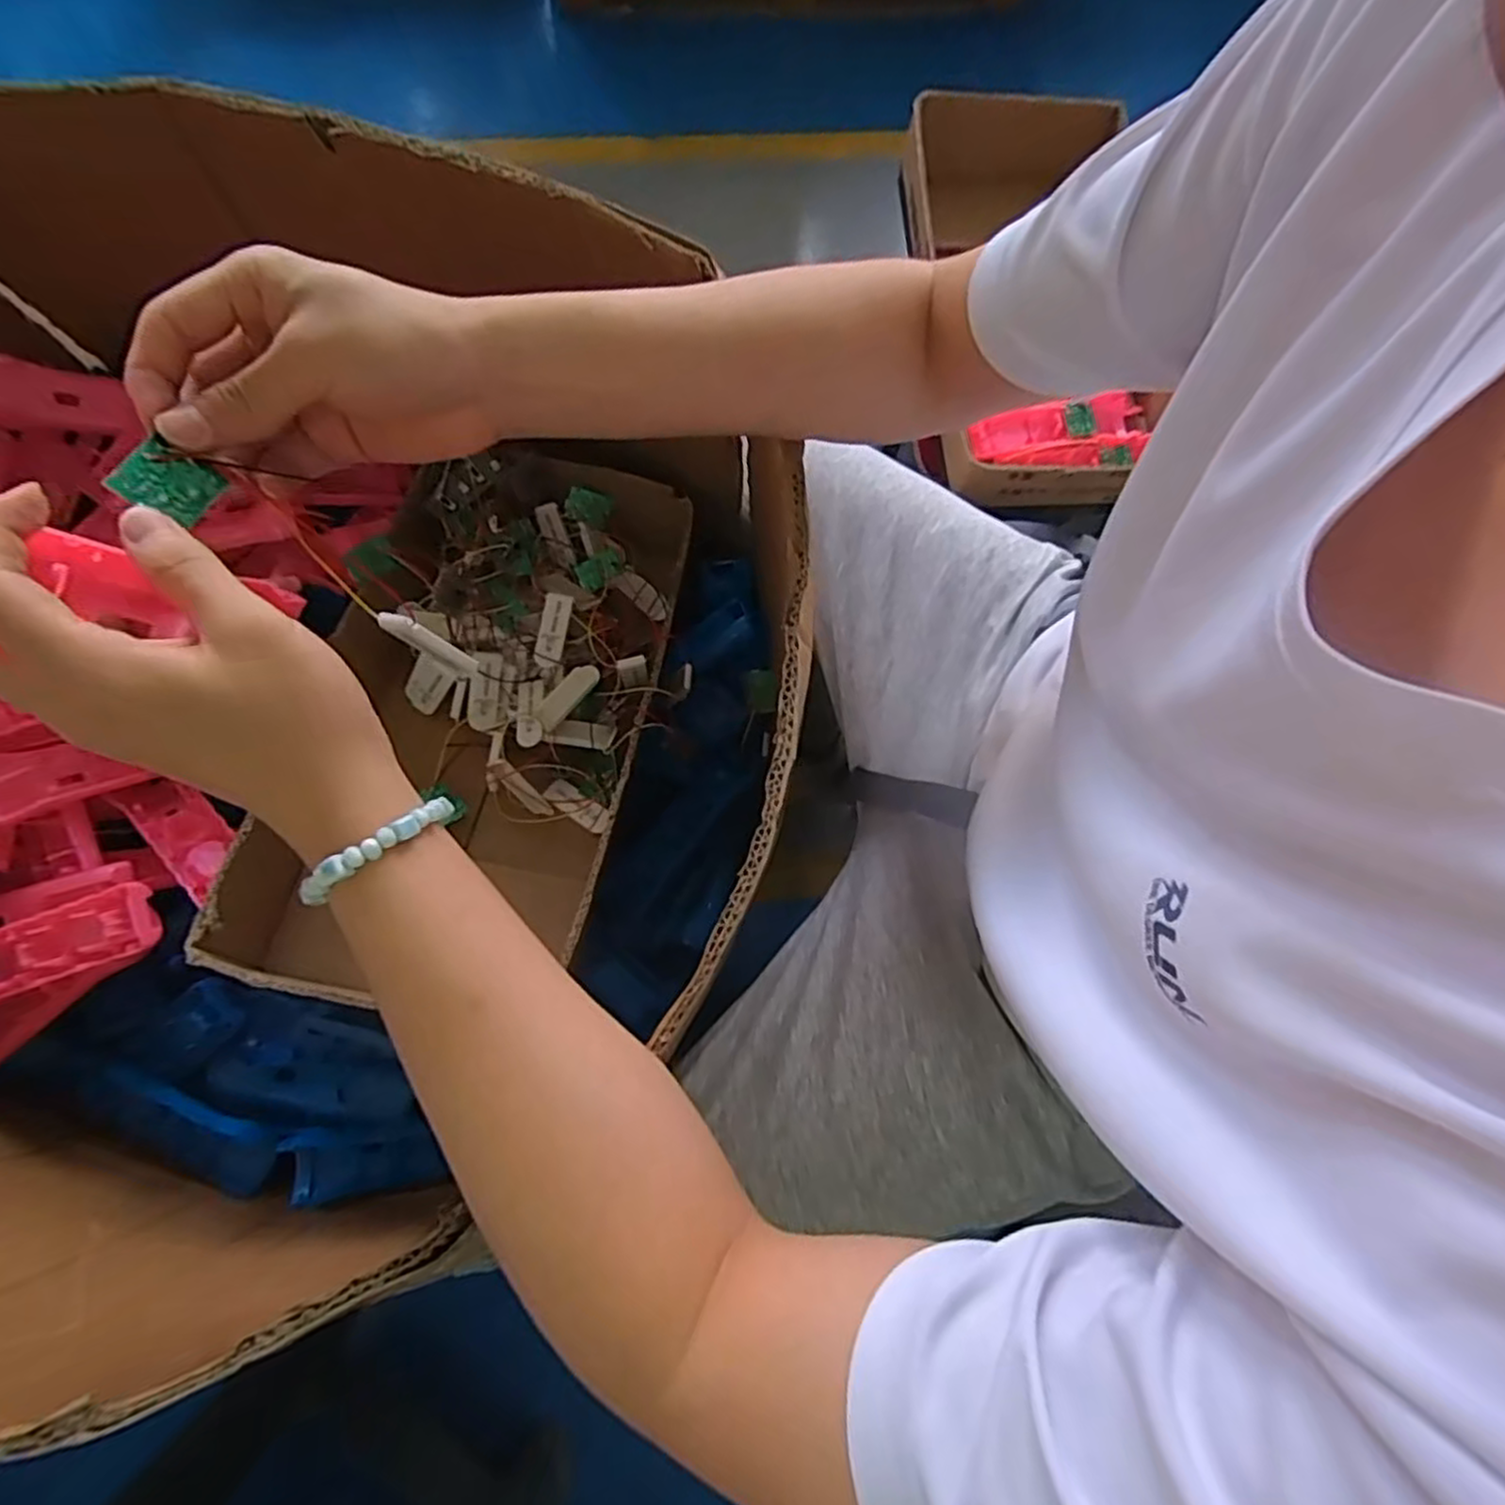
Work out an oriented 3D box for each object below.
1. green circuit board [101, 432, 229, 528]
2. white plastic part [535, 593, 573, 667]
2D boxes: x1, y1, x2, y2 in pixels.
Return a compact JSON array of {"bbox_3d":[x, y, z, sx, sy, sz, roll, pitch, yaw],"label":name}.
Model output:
[{"bbox_3d":[-0.210,-0.097,0.265,0.004,0.026,0.029,-6,55,37],"label":"green circuit board"},{"bbox_3d":[-0.155,-0.096,0.571,0.022,0.012,0.057,10,75,2],"label":"white plastic part"}]

